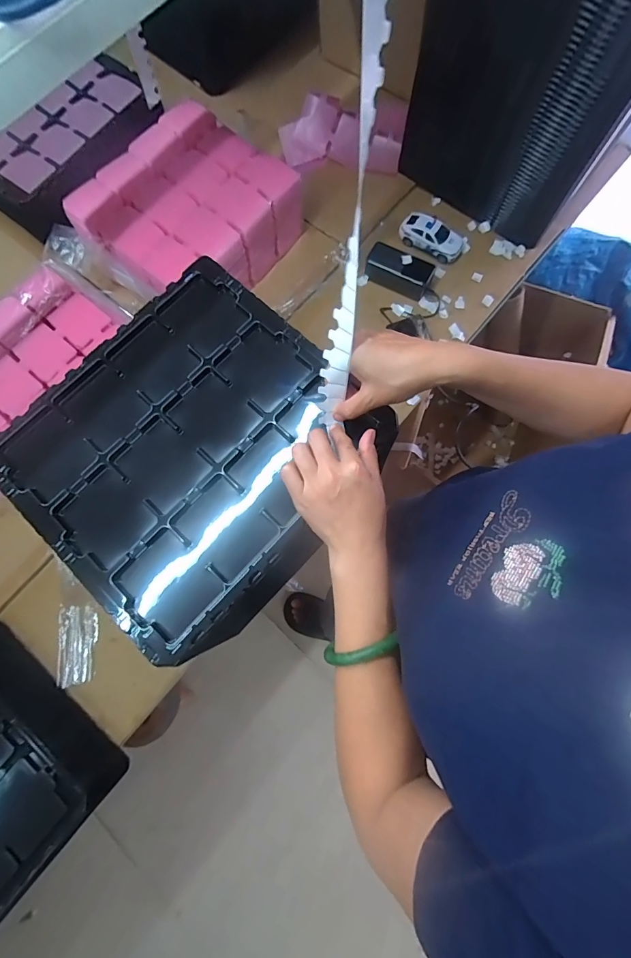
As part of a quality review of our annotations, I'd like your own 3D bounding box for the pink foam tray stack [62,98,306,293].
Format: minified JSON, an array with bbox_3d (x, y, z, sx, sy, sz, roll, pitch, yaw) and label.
[{"bbox_3d":[-0.236,-0.494,0.773,0.279,0.127,0.319,41,81,9],"label":"pink foam tray stack"}]

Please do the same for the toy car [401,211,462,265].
[{"bbox_3d":[0.234,-0.491,0.816,0.128,0.044,0.055,29,80,8],"label":"toy car"}]

